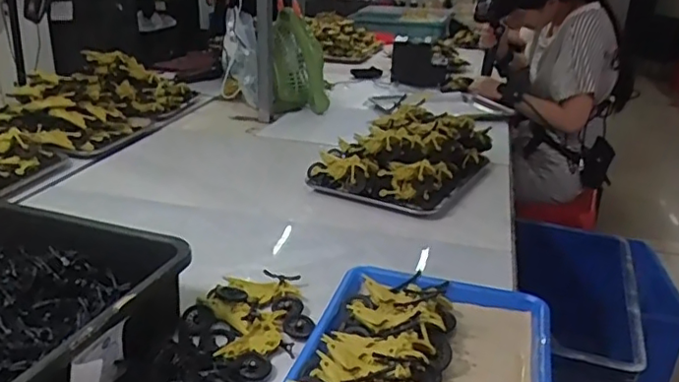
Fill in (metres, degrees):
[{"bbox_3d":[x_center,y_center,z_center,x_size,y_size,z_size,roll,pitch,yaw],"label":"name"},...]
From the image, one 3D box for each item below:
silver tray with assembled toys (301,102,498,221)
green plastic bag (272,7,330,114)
[{"bbox_3d":[0.125,-0.075,1.119,0.243,0.110,0.313,14,25,27],"label":"silver tray with assembled toys"},{"bbox_3d":[-0.101,-0.319,1.515,0.142,0.243,0.117,1,22,-2],"label":"green plastic bag"}]

